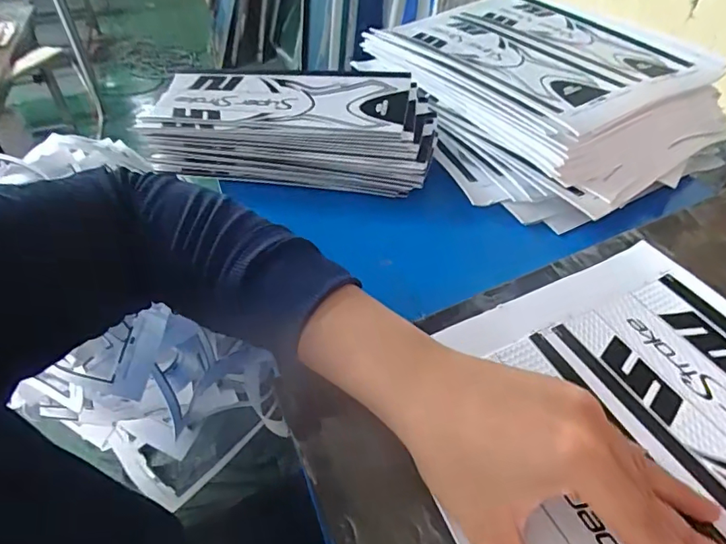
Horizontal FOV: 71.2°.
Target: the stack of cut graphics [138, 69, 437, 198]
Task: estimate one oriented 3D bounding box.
[{"bbox_3d":[-0.079,-0.150,0.517,0.297,0.047,0.138,5,45,8],"label":"stack of cut graphics"}]

